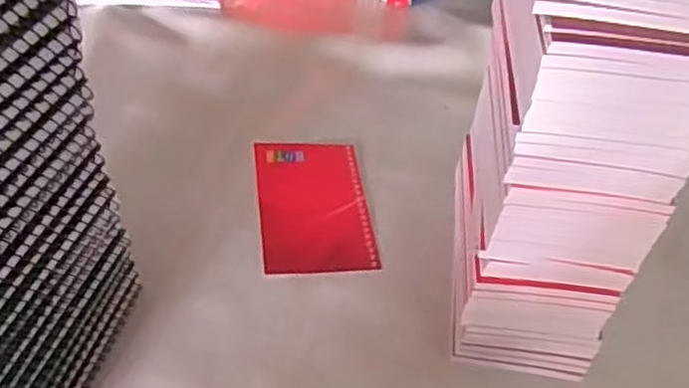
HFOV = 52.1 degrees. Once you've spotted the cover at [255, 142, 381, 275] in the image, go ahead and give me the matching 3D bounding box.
[{"bbox_3d":[-0.023,0.006,0.525,0.079,0.007,0.126,-3,47,-9],"label":"cover"}]

